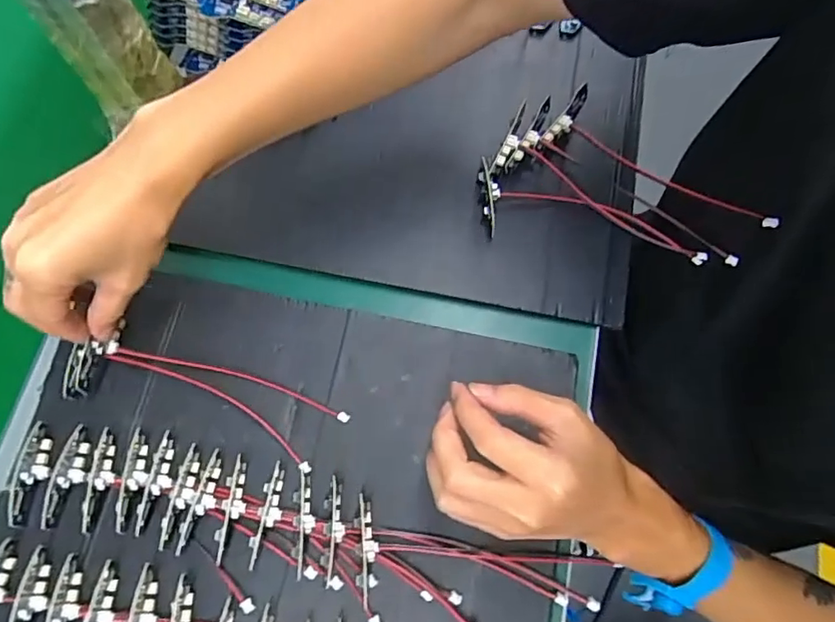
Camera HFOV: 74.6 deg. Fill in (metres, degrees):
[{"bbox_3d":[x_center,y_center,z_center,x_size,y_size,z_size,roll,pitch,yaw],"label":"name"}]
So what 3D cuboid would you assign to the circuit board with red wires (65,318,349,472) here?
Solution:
[{"bbox_3d":[-0.142,0.059,0.370,0.183,0.019,0.051,17,74,-4],"label":"circuit board with red wires"}]

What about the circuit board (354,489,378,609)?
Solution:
[{"bbox_3d":[-0.032,0.148,0.340,0.014,0.019,0.063,0,72,-1],"label":"circuit board"}]

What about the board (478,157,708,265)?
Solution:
[{"bbox_3d":[0.131,-0.075,0.417,0.173,0.016,0.059,9,72,2],"label":"board"}]

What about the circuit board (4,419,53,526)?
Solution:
[{"bbox_3d":[-0.249,0.103,0.349,0.015,0.015,0.064,0,72,-1],"label":"circuit board"}]

